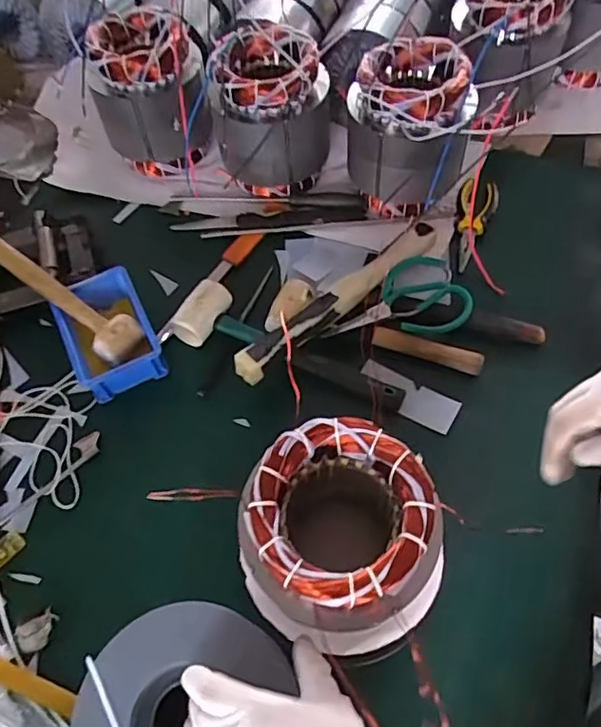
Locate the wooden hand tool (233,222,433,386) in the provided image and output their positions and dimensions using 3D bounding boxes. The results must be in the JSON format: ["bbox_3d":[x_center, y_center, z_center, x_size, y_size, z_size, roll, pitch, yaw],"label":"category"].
[{"bbox_3d":[0.053,-0.083,0.681,0.331,0.068,0.046,-40,67,-18],"label":"wooden hand tool"}]

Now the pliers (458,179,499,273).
[{"bbox_3d":[0.227,-0.183,0.746,0.050,0.024,0.144,20,64,13],"label":"pliers"}]

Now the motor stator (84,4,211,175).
[{"bbox_3d":[-0.214,-0.380,0.793,0.143,0.166,0.143,0,63,1],"label":"motor stator"}]

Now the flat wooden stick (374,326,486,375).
[{"bbox_3d":[0.150,-0.017,0.653,0.129,0.004,0.025,17,85,6],"label":"flat wooden stick"}]

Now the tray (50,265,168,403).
[{"bbox_3d":[-0.233,-0.038,0.674,0.096,0.053,0.149,-25,63,-11],"label":"tray"}]

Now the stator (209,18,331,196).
[{"bbox_3d":[-0.038,-0.341,0.759,0.150,0.168,0.137,-3,61,1],"label":"stator"}]

